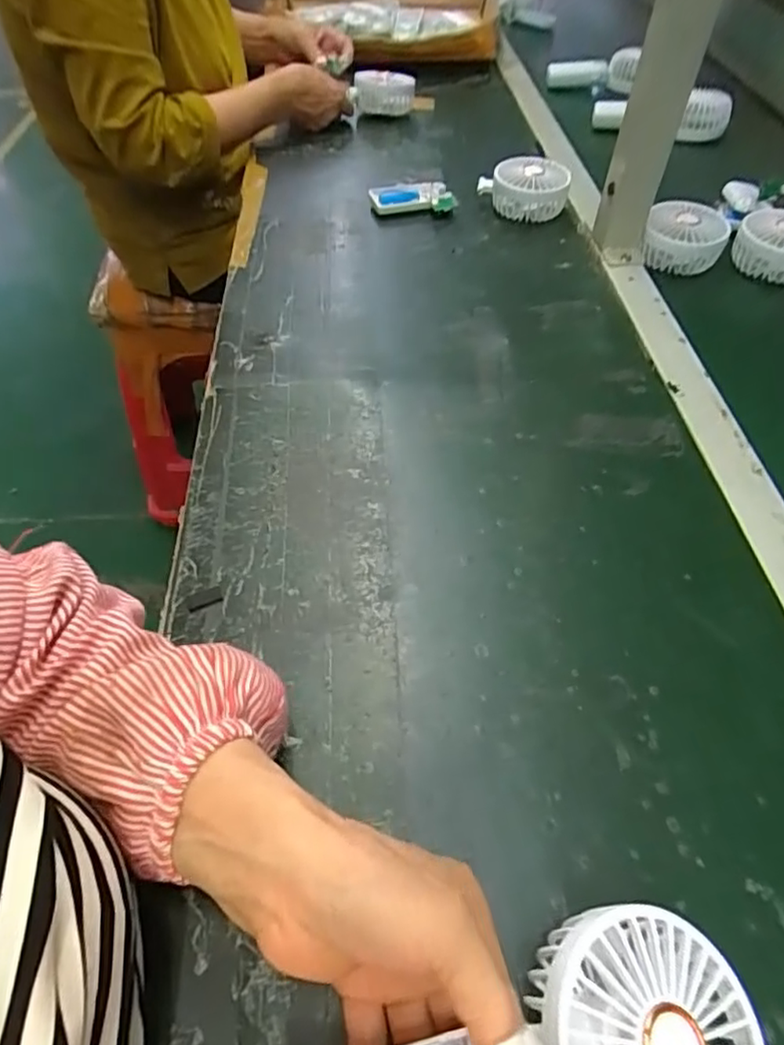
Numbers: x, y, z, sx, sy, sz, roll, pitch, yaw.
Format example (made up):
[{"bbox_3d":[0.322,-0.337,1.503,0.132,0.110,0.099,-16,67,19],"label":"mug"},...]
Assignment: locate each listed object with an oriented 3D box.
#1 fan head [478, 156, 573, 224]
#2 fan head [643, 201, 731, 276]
[{"bbox_3d":[0.154,-0.387,0.699,0.080,0.047,0.088,-29,58,-22],"label":"fan head"},{"bbox_3d":[0.311,-0.305,0.636,0.080,0.043,0.064,20,54,14],"label":"fan head"}]

